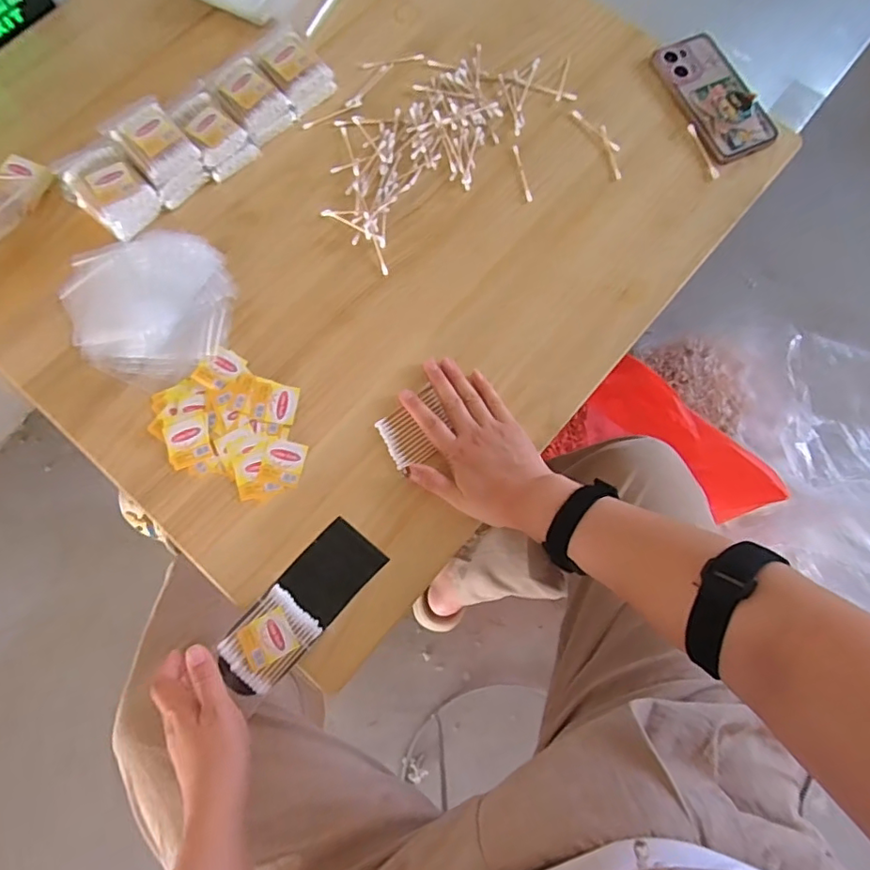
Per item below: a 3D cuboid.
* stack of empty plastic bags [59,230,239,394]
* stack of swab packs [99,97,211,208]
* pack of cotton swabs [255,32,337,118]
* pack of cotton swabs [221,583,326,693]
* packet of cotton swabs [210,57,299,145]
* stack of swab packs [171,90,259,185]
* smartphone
[{"bbox_3d":[-0.290,-0.136,0.558,0.165,0.017,0.158,26,78,5],"label":"stack of empty plastic bags"},{"bbox_3d":[-0.288,-0.295,0.576,0.062,0.052,0.091,-41,81,-9],"label":"stack of swab packs"},{"bbox_3d":[-0.154,-0.401,0.615,0.060,0.035,0.073,-38,81,-9],"label":"pack of cotton swabs"},{"bbox_3d":[-0.146,0.180,0.487,0.059,0.012,0.073,42,80,8],"label":"pack of cotton swabs"},{"bbox_3d":[-0.204,-0.365,0.602,0.059,0.032,0.090,-43,81,-9],"label":"packet of cotton swabs"},{"bbox_3d":[-0.239,-0.326,0.594,0.058,0.036,0.088,-36,80,-8],"label":"stack of swab packs"},{"bbox_3d":[0.325,-0.394,0.633,0.084,0.020,0.165,-24,79,-6],"label":"smartphone"}]

